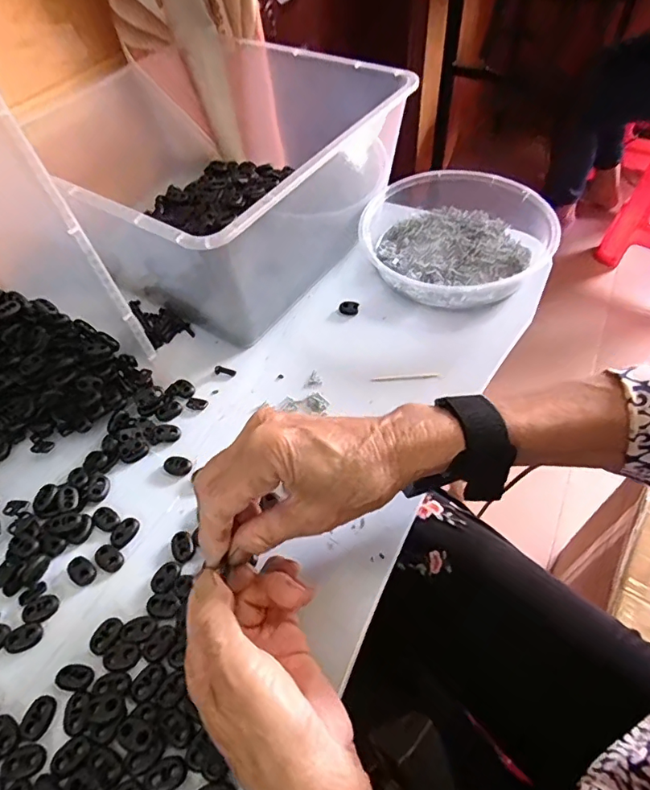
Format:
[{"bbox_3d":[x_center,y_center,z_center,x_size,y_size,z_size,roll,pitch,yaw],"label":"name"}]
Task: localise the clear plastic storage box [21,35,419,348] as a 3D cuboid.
[{"bbox_3d":[-0.115,-0.254,0.538,0.327,0.146,0.293,31,60,25],"label":"clear plastic storage box"}]

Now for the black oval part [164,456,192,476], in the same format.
[{"bbox_3d":[-0.114,0.054,0.386,0.020,0.004,0.015,18,55,16],"label":"black oval part"}]

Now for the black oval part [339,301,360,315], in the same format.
[{"bbox_3d":[0.023,-0.084,0.482,0.019,0.004,0.017,4,52,6],"label":"black oval part"}]

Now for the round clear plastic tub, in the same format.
[{"bbox_3d":[0.125,-0.163,0.505,0.181,0.052,0.177,-2,52,2],"label":"round clear plastic tub"}]

